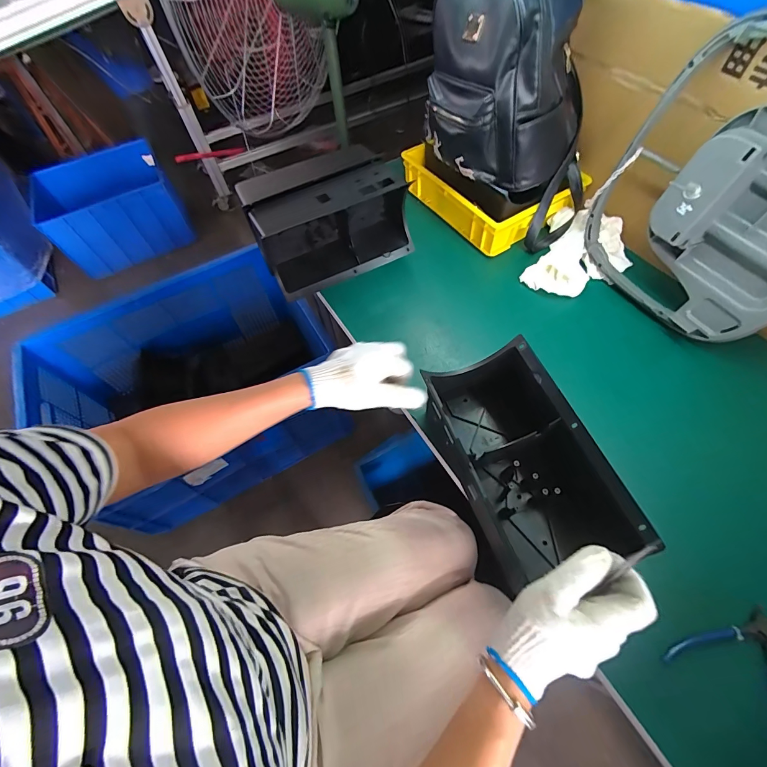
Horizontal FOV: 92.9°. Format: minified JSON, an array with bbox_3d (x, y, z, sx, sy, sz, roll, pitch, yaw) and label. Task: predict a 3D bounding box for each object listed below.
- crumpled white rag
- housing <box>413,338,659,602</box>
[{"bbox_3d":[0.390,-0.252,0.716,0.174,0.059,0.212,25,65,17],"label":"crumpled white rag"},{"bbox_3d":[0.184,0.100,0.502,0.159,0.122,0.281,-21,61,-8],"label":"housing"}]

